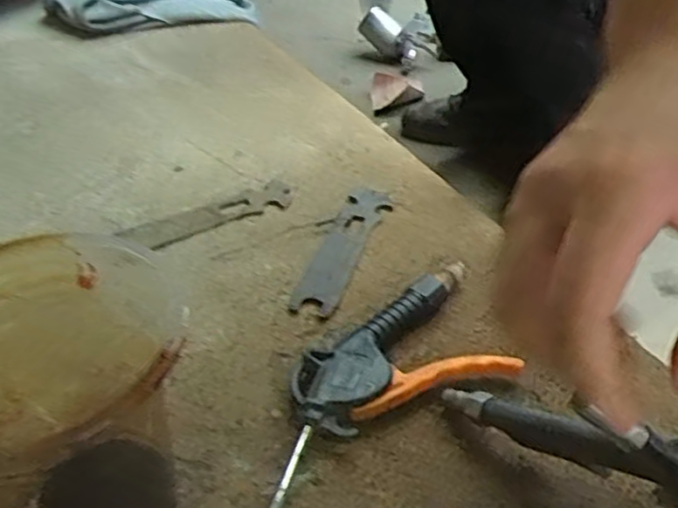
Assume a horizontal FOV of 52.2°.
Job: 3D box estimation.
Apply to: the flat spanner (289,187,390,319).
[{"bbox_3d":[0.003,-0.007,0.497,0.032,0.006,0.138,12,42,16],"label":"flat spanner"}]

